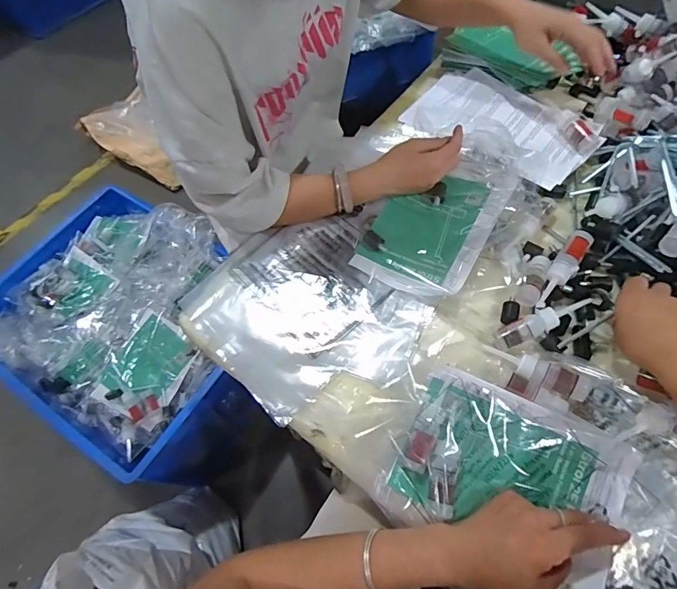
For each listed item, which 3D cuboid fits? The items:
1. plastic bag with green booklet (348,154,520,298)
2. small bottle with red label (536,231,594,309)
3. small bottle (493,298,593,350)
[{"bbox_3d":[0.127,-0.098,0.555,0.145,0.014,0.215,26,72,23],"label":"plastic bag with green booklet"},{"bbox_3d":[0.264,-0.031,0.490,0.025,0.019,0.115,33,69,19],"label":"small bottle with red label"},{"bbox_3d":[0.232,0.032,0.476,0.110,0.021,0.023,-25,63,4],"label":"small bottle"}]

